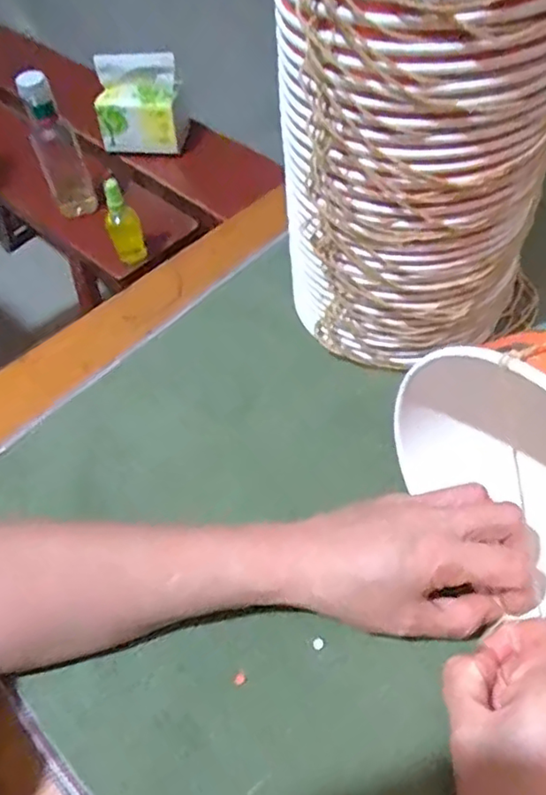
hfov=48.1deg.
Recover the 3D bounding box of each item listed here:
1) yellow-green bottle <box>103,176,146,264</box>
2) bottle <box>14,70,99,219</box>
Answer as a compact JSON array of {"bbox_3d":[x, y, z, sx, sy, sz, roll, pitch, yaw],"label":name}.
[{"bbox_3d":[-0.206,-0.238,0.840,0.046,0.125,0.036,-23,34,-13],"label":"yellow-green bottle"},{"bbox_3d":[-0.317,-0.363,0.907,0.063,0.212,0.060,-19,54,-11],"label":"bottle"}]

